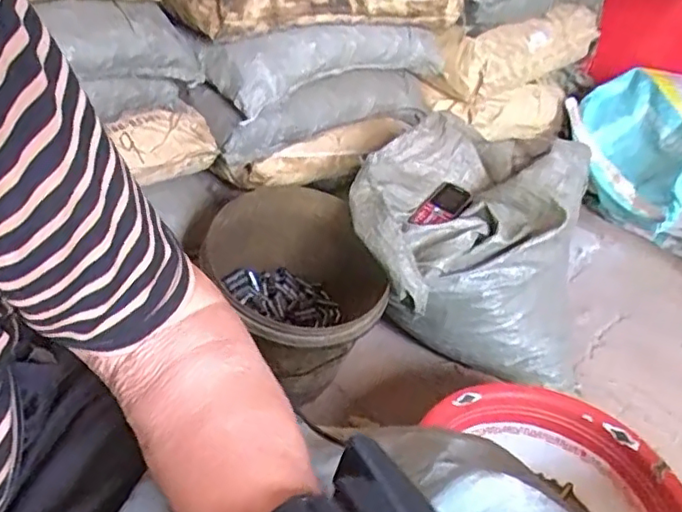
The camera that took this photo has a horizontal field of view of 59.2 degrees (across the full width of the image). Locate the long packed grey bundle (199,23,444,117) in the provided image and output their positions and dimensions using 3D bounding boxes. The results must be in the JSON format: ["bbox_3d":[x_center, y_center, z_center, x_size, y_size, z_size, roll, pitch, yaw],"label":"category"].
[{"bbox_3d":[0.003,-0.352,1.052,0.512,0.111,0.106,-22,46,-33],"label":"long packed grey bundle"}]

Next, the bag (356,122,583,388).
[{"bbox_3d":[0.191,-0.006,0.991,0.369,0.334,0.292,-2,38,-12],"label":"bag"}]

